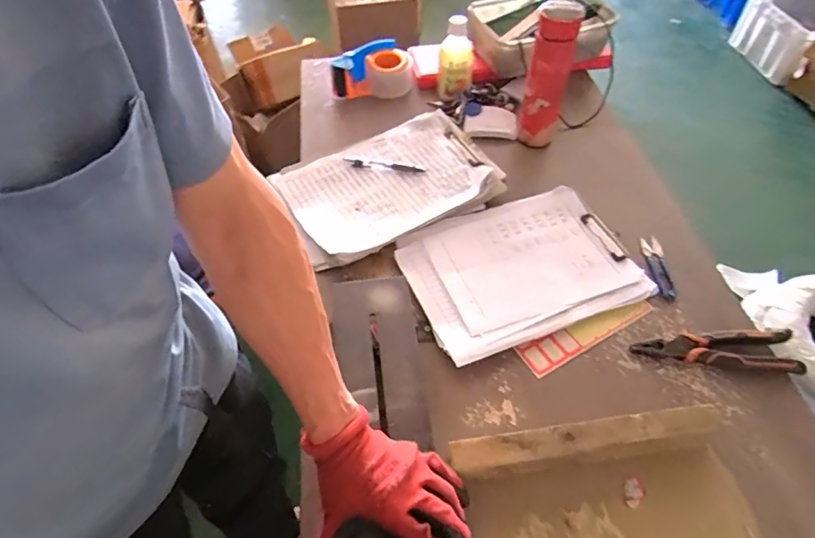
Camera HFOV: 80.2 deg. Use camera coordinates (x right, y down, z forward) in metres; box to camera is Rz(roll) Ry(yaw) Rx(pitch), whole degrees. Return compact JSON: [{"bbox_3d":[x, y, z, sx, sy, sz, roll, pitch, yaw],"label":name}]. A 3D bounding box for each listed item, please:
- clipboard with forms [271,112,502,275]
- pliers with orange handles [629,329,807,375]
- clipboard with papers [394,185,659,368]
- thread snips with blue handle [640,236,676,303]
[{"bbox_3d":[-0.024,-0.139,0.781,0.338,0.030,0.215,-24,56,-16],"label":"clipboard with forms"},{"bbox_3d":[0.381,0.100,0.602,0.183,0.028,0.055,4,53,5],"label":"pliers with orange handles"},{"bbox_3d":[0.156,-0.007,0.694,0.305,0.025,0.224,-19,55,-12],"label":"clipboard with papers"},{"bbox_3d":[0.362,-0.004,0.704,0.026,0.012,0.117,3,53,4],"label":"thread snips with blue handle"}]

